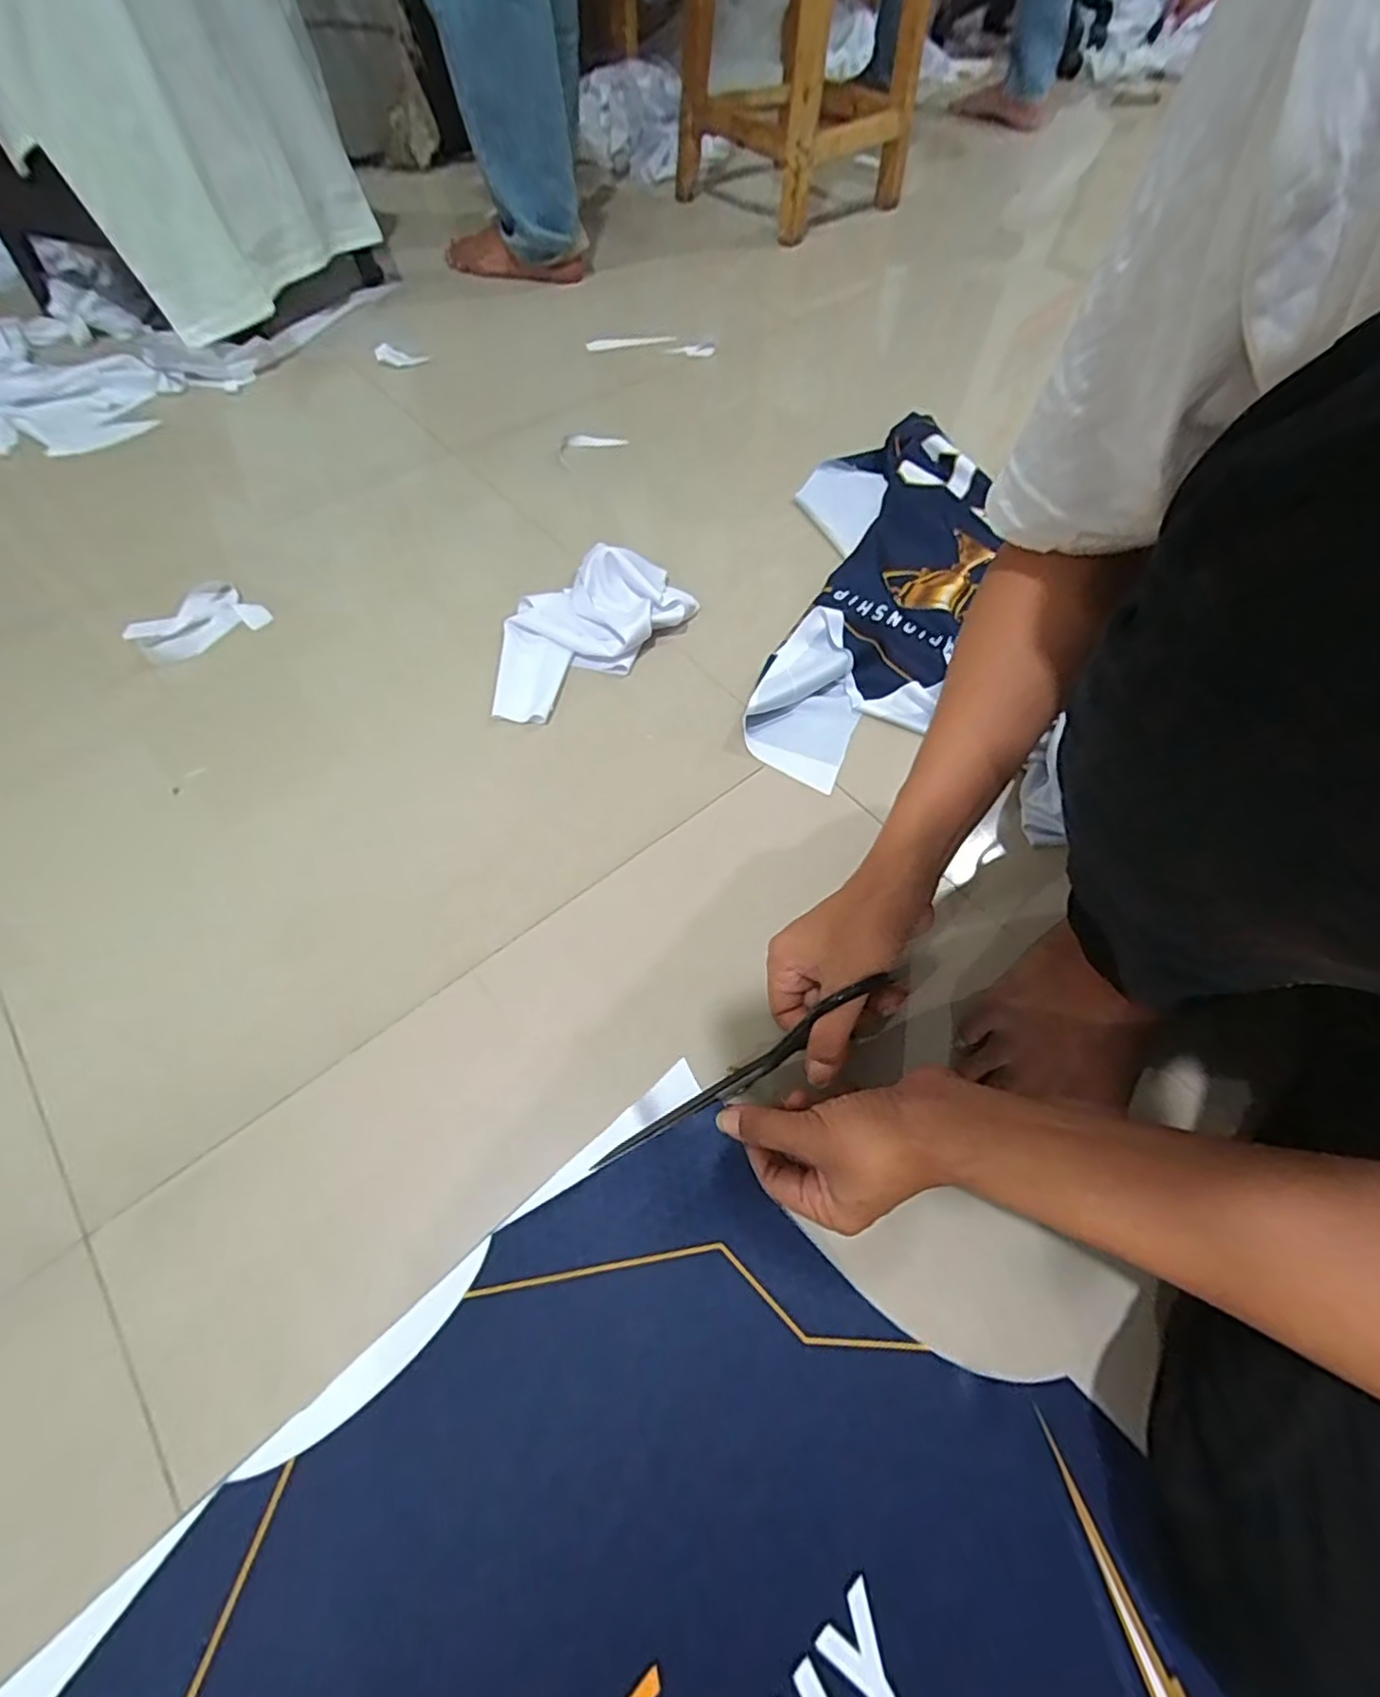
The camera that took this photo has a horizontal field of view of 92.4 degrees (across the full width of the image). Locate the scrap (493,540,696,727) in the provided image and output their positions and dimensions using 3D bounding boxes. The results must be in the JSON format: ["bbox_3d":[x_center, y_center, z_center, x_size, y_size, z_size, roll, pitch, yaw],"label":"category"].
[{"bbox_3d":[-0.109,-0.227,0.656,0.239,0.056,0.131,-36,67,-21],"label":"scrap"}]

